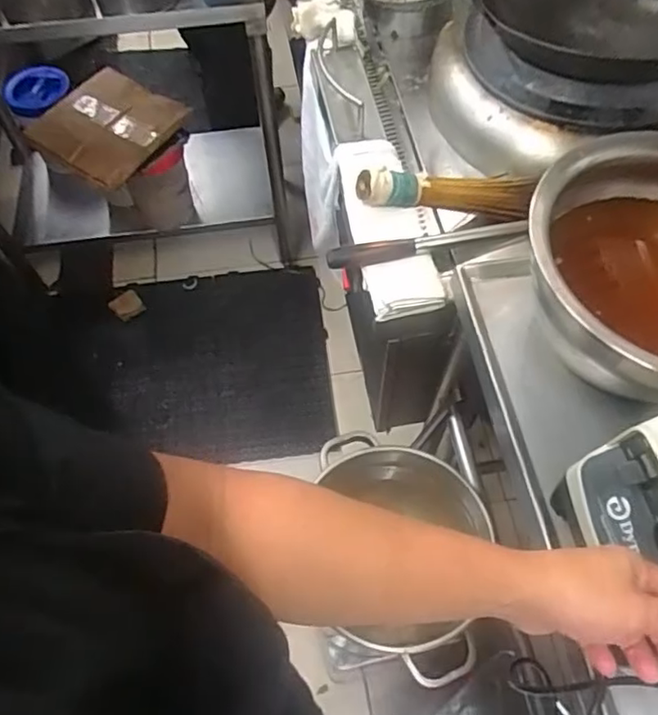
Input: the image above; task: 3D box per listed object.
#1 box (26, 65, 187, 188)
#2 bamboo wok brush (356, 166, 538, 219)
[{"bbox_3d":[-0.528,-0.562,1.467,0.336,0.055,0.284,34,65,18],"label":"box"},{"bbox_3d":[0.173,-0.241,0.898,0.272,0.064,0.045,-2,58,-22],"label":"bamboo wok brush"}]

